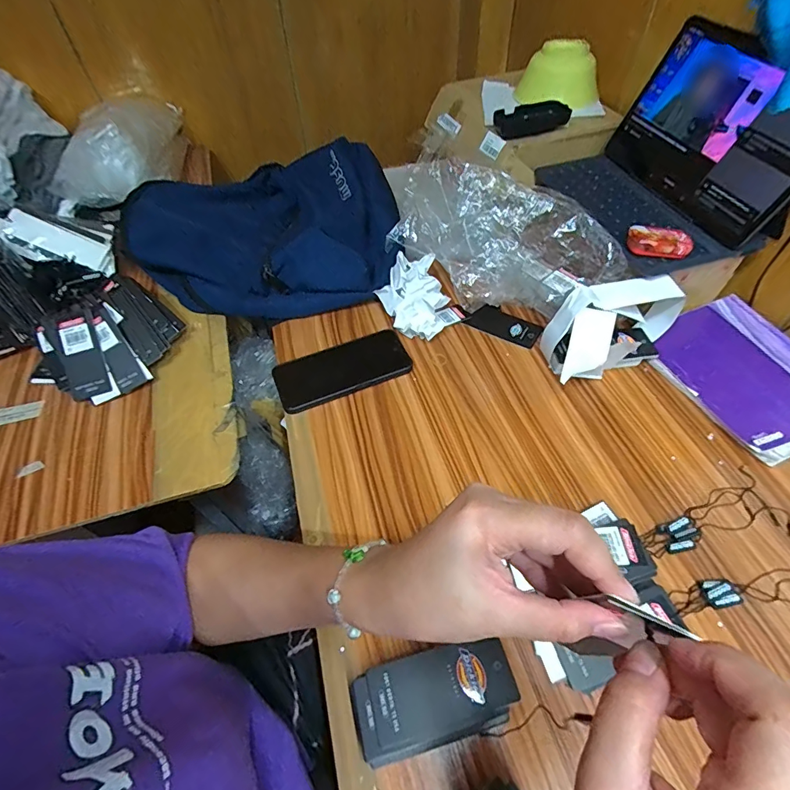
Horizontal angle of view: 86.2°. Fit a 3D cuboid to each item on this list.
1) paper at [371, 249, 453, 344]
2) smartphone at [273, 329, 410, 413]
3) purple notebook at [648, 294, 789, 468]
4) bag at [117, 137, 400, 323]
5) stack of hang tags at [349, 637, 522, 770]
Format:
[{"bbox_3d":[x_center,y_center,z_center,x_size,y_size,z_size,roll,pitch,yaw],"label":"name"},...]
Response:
[{"bbox_3d":[0.024,-0.137,0.597,0.095,0.054,0.136,-1,53,2],"label":"paper"},{"bbox_3d":[-0.067,-0.034,0.548,0.171,0.011,0.080,-21,55,-13],"label":"smartphone"},{"bbox_3d":[0.420,-0.028,0.508,0.149,0.032,0.200,-20,55,-12],"label":"purple notebook"},{"bbox_3d":[-0.208,-0.277,0.674,0.423,0.104,0.320,4,53,6],"label":"bag"},{"bbox_3d":[0.031,0.233,0.327,0.120,0.030,0.058,-12,53,-6],"label":"stack of hang tags"}]

